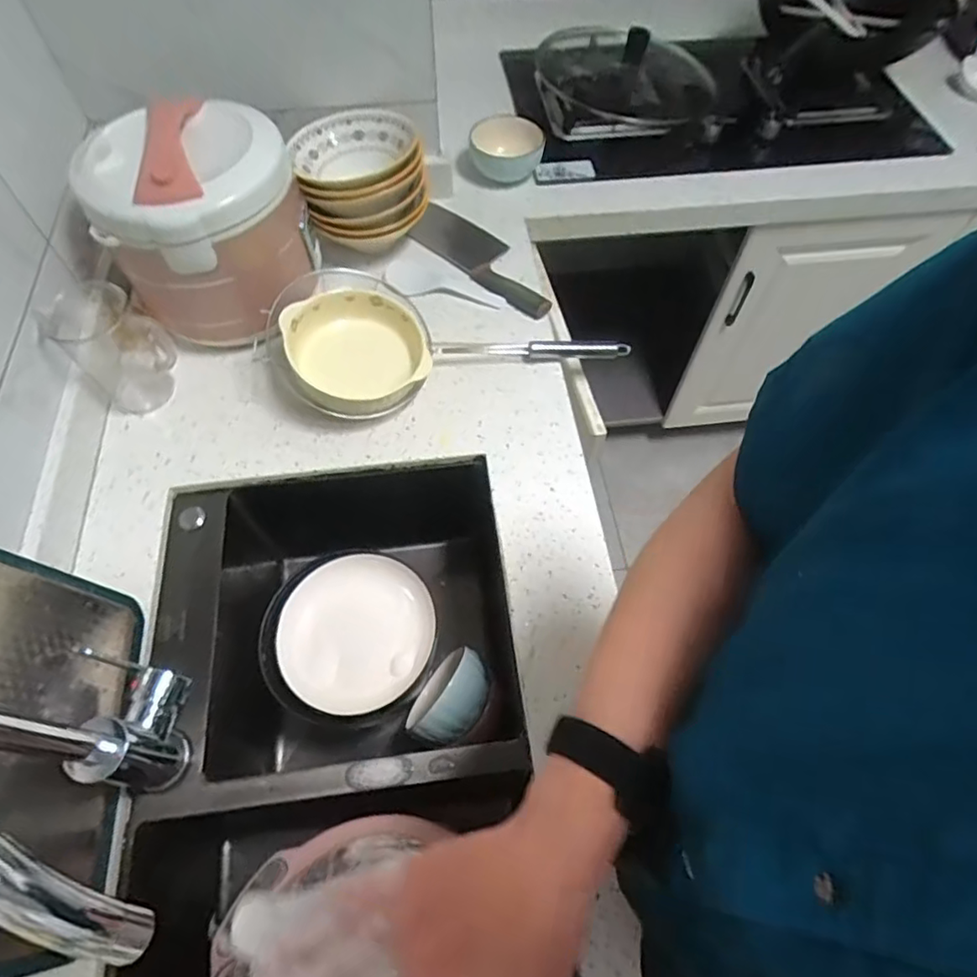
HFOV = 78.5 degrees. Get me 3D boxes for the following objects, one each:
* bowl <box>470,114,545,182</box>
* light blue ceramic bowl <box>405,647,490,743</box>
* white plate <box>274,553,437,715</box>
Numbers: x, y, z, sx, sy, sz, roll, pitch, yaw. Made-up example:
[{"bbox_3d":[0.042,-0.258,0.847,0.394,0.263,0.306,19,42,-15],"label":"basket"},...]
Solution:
[{"bbox_3d":[0.031,-0.551,0.973,0.116,0.065,0.103,1,60,1],"label":"bowl"},{"bbox_3d":[-0.043,0.247,0.704,0.080,0.097,0.107,33,65,18],"label":"light blue ceramic bowl"},{"bbox_3d":[-0.155,0.166,0.701,0.169,0.028,0.177,0,60,0],"label":"white plate"}]

